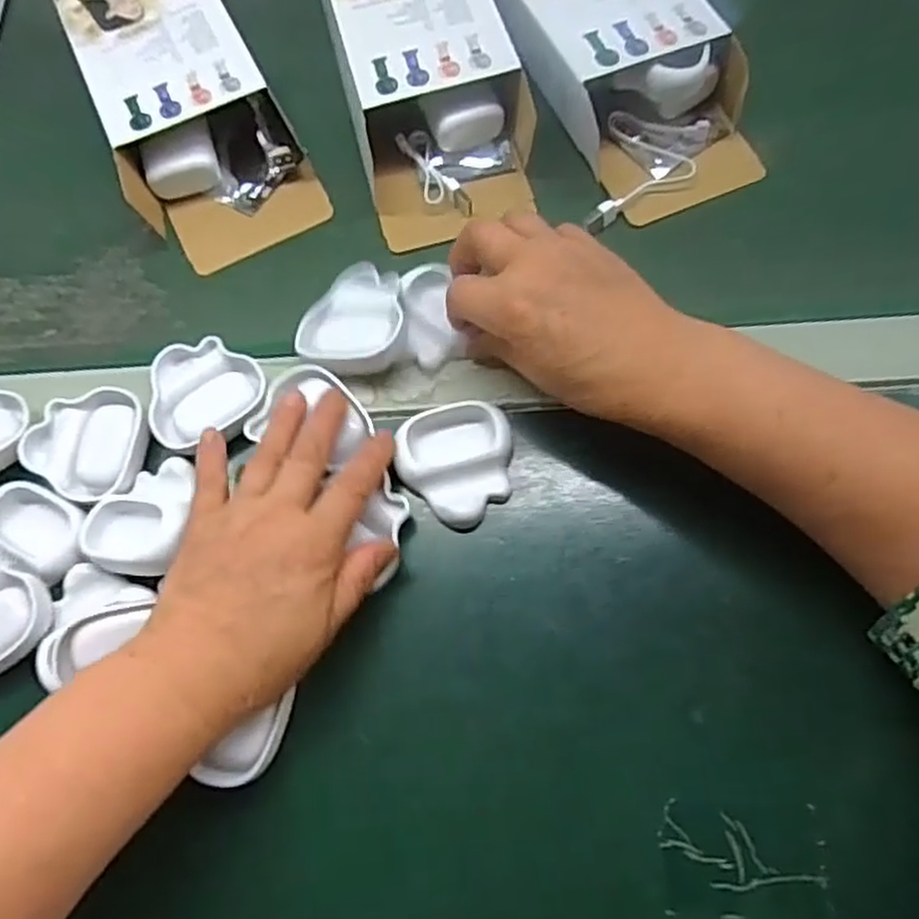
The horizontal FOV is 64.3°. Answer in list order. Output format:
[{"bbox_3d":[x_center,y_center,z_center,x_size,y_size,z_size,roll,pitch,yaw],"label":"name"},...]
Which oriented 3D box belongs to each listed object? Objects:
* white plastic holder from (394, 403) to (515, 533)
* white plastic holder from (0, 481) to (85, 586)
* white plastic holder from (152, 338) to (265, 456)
[{"bbox_3d":[-0.001,0.001,0.374,0.058,0.021,0.057,-10,63,-3],"label":"white plastic holder"},{"bbox_3d":[-0.223,0.035,0.380,0.064,0.015,0.038,26,67,14],"label":"white plastic holder"},{"bbox_3d":[-0.138,-0.036,0.403,0.060,0.016,0.061,-11,63,-4],"label":"white plastic holder"}]

